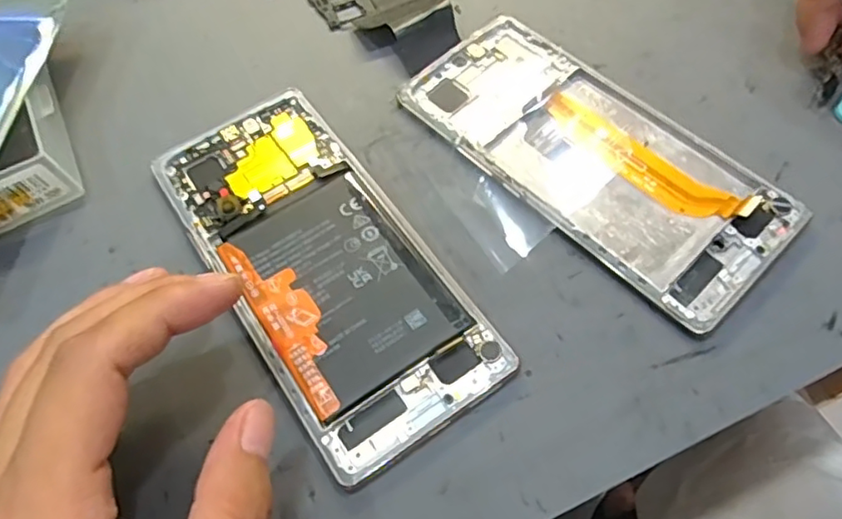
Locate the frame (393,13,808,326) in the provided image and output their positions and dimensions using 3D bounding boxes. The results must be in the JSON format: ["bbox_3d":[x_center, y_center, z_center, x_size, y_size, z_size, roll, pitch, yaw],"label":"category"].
[{"bbox_3d":[0.069,-0.045,0.251,0.072,0.008,0.156,-39,68,-19],"label":"frame"}]

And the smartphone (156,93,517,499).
[{"bbox_3d":[-0.040,-0.001,0.233,0.070,0.007,0.158,-31,65,-15],"label":"smartphone"}]

